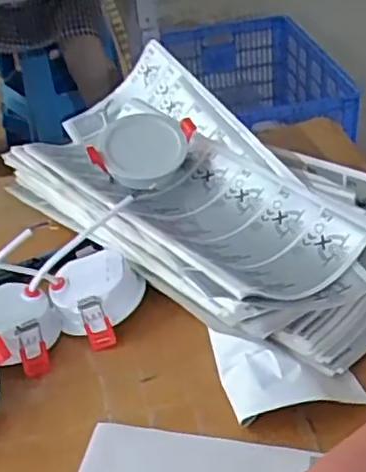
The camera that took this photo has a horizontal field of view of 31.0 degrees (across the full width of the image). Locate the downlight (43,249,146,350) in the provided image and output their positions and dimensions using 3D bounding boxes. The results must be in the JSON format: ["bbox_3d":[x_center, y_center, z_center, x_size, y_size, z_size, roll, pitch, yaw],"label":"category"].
[{"bbox_3d":[-0.062,0.043,0.474,0.058,0.035,0.066,-26,40,-26],"label":"downlight"}]

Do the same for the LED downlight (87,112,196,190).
[{"bbox_3d":[-0.034,-0.071,0.545,0.069,0.031,0.069,22,69,1],"label":"LED downlight"}]

